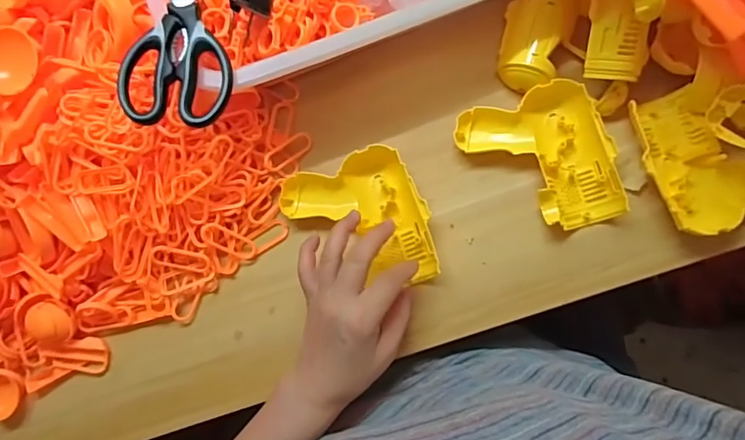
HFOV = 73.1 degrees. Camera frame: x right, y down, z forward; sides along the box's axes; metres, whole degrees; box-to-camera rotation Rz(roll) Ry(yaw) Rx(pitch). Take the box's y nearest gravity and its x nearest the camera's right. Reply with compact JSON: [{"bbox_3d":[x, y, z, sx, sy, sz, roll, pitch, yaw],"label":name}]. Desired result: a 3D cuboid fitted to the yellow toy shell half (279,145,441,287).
[{"bbox_3d":[-0.014,0.005,0.465,0.125,0.029,0.125,-16,82,4],"label":"yellow toy shell half"}]

